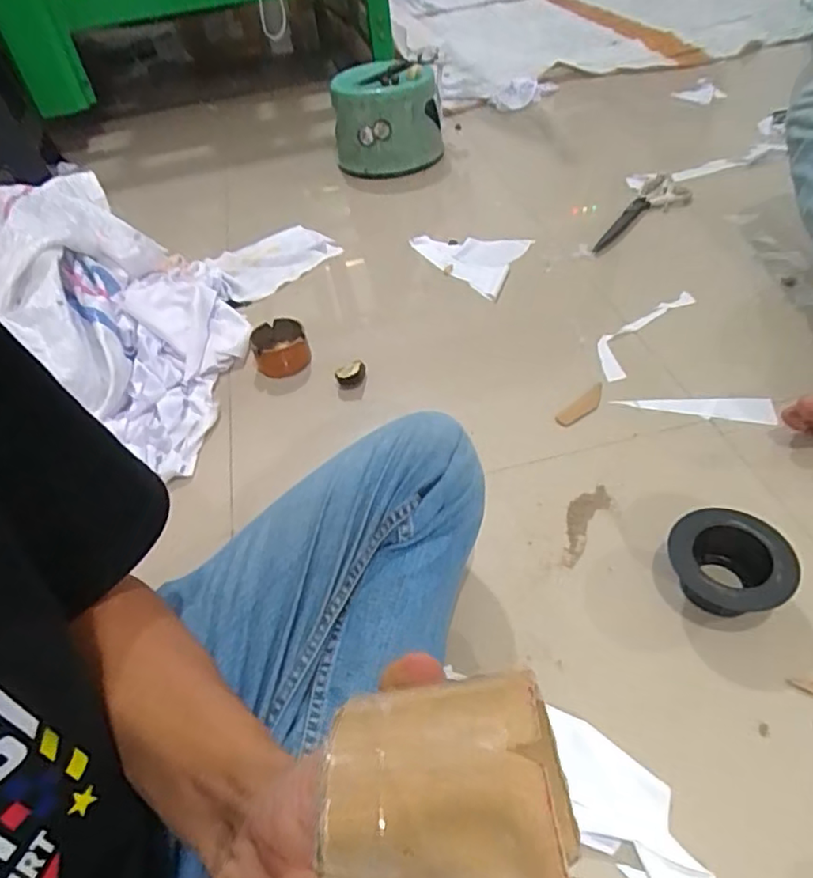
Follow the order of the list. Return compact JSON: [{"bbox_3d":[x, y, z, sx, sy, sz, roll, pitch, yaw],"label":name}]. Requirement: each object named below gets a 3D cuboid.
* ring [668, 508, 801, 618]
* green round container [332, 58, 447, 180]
[{"bbox_3d":[0.306,0.123,0.569,0.101,0.059,0.100,-5,45,5],"label":"ring"},{"bbox_3d":[-0.043,-0.719,1.372,0.242,0.206,0.207,-7,45,3],"label":"green round container"}]

